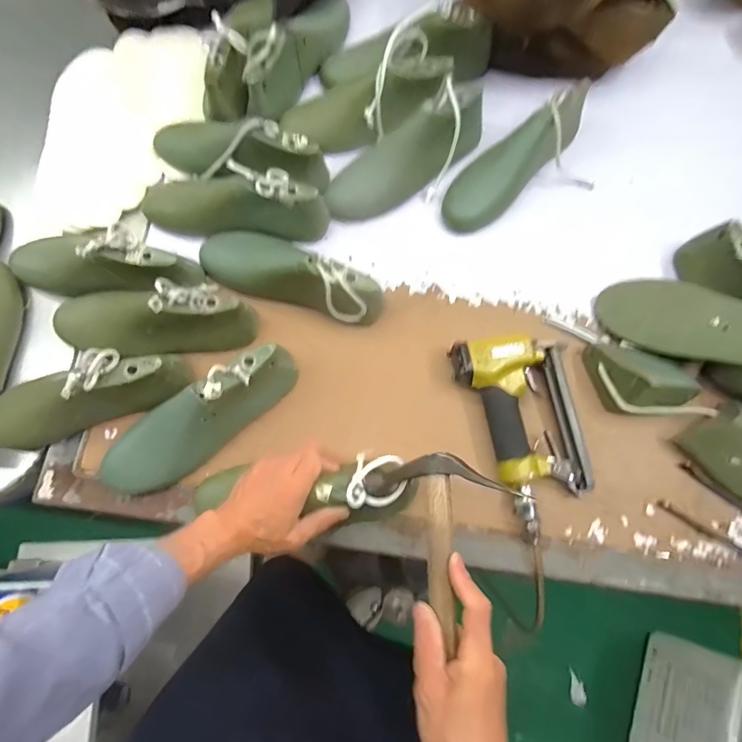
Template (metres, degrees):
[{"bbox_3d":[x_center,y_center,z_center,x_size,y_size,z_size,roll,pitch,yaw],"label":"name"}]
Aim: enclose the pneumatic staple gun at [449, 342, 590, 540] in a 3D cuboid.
[{"bbox_3d":[0.193,0.061,0.511,0.132,0.047,0.232,-18,75,-3],"label":"pneumatic staple gun"}]

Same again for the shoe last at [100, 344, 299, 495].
[{"bbox_3d":[-0.200,0.061,0.503,0.257,0.088,0.074,-31,76,-7],"label":"shoe last"}]

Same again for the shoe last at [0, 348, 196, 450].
[{"bbox_3d":[-0.349,0.029,0.508,0.254,0.097,0.076,-18,75,10],"label":"shoe last"}]

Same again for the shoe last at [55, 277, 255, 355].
[{"bbox_3d":[-0.269,-0.074,0.534,0.250,0.087,0.083,-4,75,0],"label":"shoe last"}]

